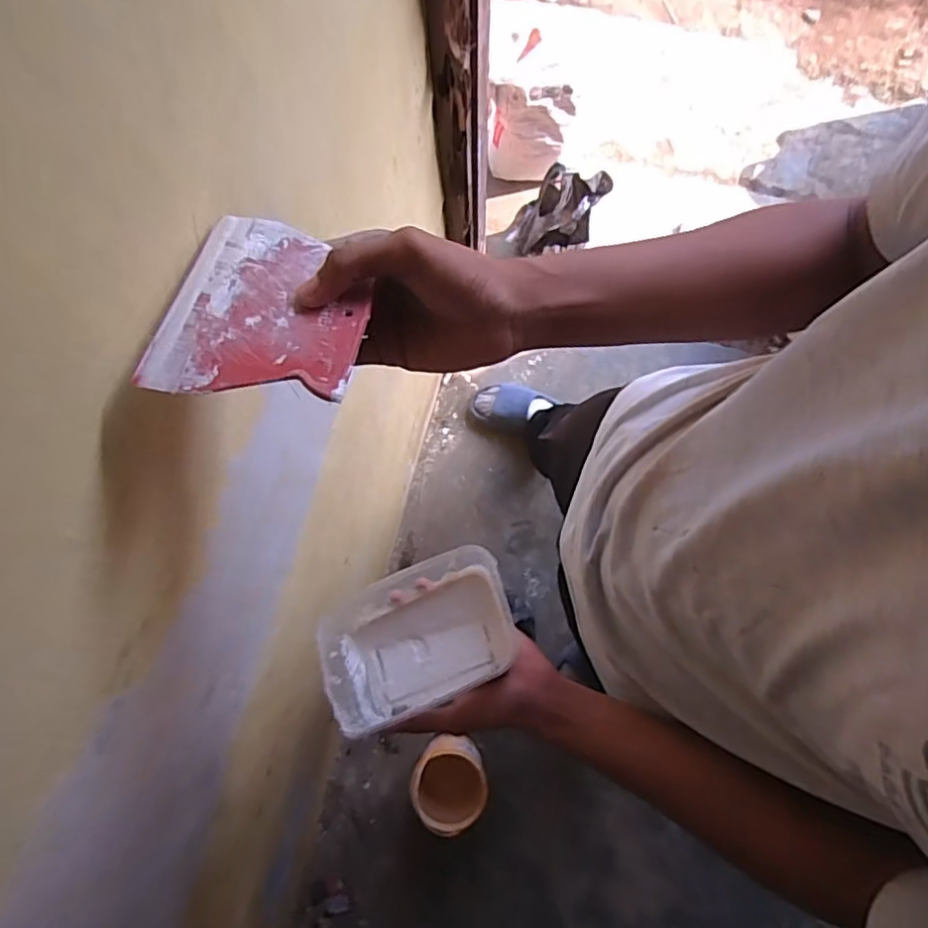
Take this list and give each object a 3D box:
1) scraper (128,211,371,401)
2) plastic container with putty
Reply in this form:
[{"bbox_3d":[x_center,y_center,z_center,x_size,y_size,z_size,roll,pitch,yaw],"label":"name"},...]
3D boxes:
[{"bbox_3d":[-0.101,-0.084,0.313,0.100,0.004,0.116,8,63,5],"label":"scraper"},{"bbox_3d":[-0.041,0.151,0.528,0.167,0.058,0.111,-24,80,-5],"label":"plastic container with putty"}]

